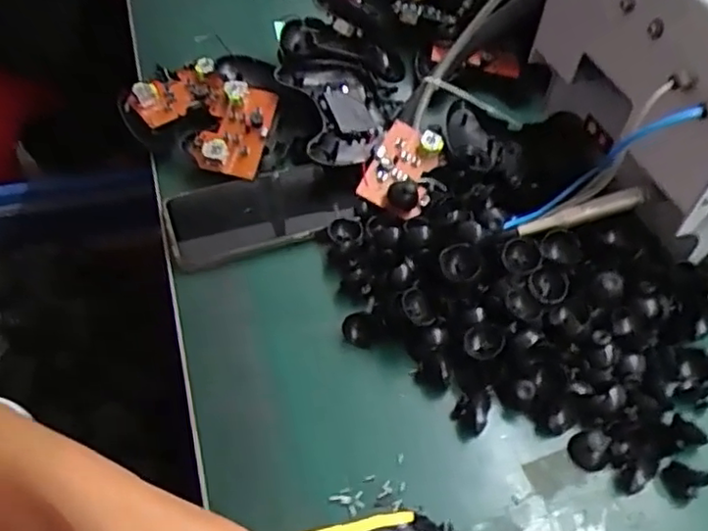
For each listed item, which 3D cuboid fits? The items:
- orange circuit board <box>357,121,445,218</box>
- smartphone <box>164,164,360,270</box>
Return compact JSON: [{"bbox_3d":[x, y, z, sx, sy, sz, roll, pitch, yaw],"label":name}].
[{"bbox_3d":[0.043,-0.082,0.555,0.054,0.026,0.093,24,55,15],"label":"orange circuit board"},{"bbox_3d":[-0.077,-0.047,0.538,0.153,0.011,0.077,-17,58,-10],"label":"smartphone"}]

